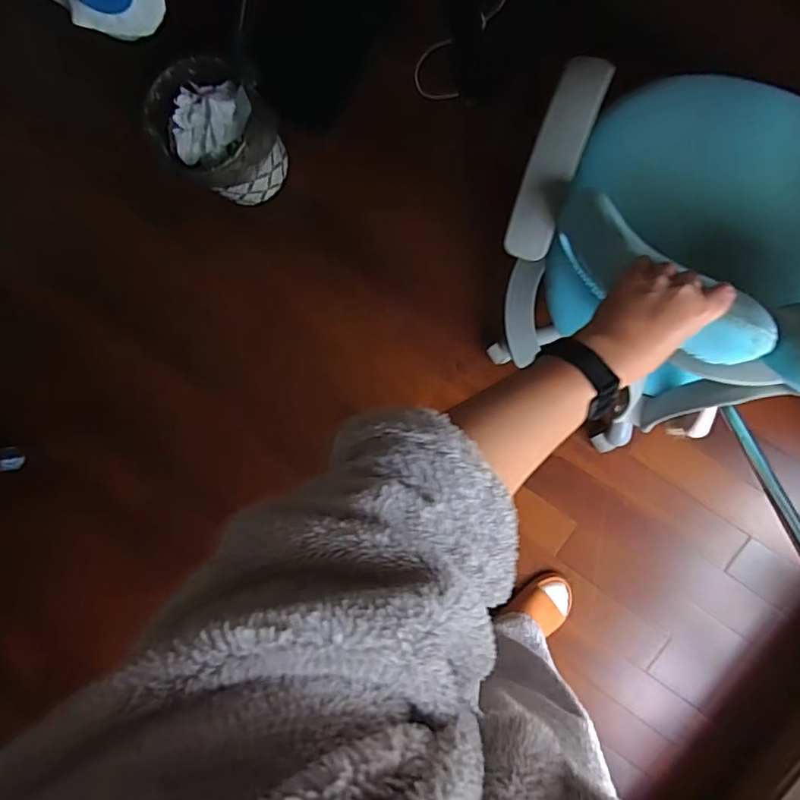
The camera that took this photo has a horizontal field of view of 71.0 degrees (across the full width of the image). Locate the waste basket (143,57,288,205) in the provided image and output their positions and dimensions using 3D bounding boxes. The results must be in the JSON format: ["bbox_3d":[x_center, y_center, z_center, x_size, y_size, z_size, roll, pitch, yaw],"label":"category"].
[{"bbox_3d":[-0.386,-0.582,1.239,0.234,0.227,0.222,0,90,6],"label":"waste basket"}]

